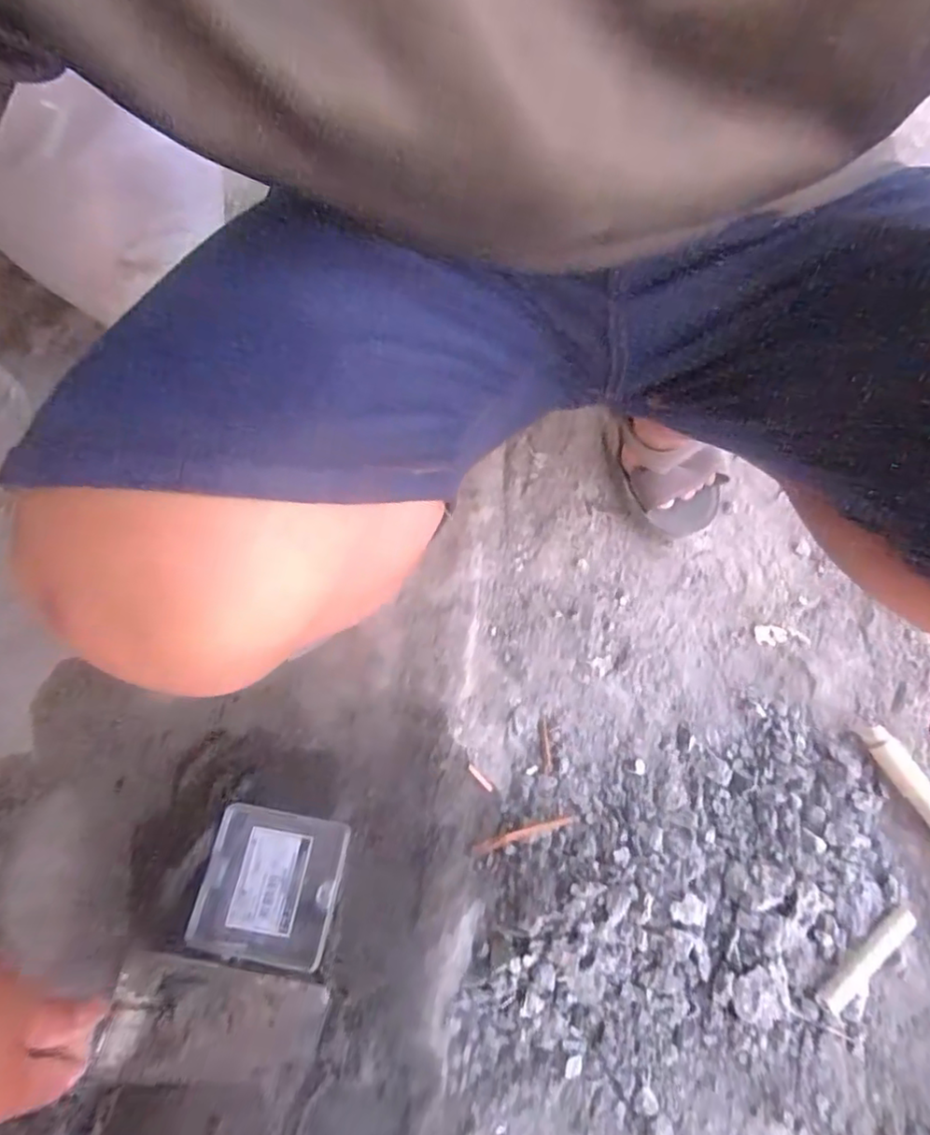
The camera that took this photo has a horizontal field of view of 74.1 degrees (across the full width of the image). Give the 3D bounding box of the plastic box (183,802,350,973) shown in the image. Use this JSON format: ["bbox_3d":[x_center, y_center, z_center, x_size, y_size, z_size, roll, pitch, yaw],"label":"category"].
[{"bbox_3d":[-0.151,0.249,0.487,0.102,0.029,0.103,11,66,2],"label":"plastic box"}]

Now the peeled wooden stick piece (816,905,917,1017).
[{"bbox_3d":[0.326,0.317,0.498,0.113,0.012,0.020,-31,71,-15],"label":"peeled wooden stick piece"}]

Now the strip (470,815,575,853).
[{"bbox_3d":[0.049,0.228,0.527,0.088,0.004,0.009,-14,68,-9],"label":"strip"}]

